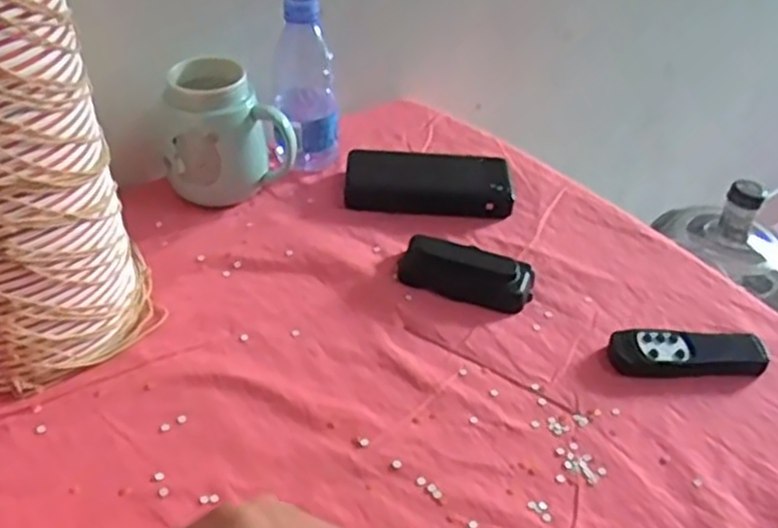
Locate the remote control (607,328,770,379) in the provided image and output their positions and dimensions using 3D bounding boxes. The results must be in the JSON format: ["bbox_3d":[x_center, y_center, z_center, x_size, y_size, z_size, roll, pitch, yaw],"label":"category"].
[{"bbox_3d":[0.222,0.065,0.557,0.117,0.017,0.036,0,40,-5],"label":"remote control"}]

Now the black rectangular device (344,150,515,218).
[{"bbox_3d":[0.038,-0.078,0.704,0.152,0.024,0.067,5,40,1],"label":"black rectangular device"}]

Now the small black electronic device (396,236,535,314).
[{"bbox_3d":[0.062,0.006,0.608,0.106,0.024,0.044,14,41,12],"label":"small black electronic device"}]

